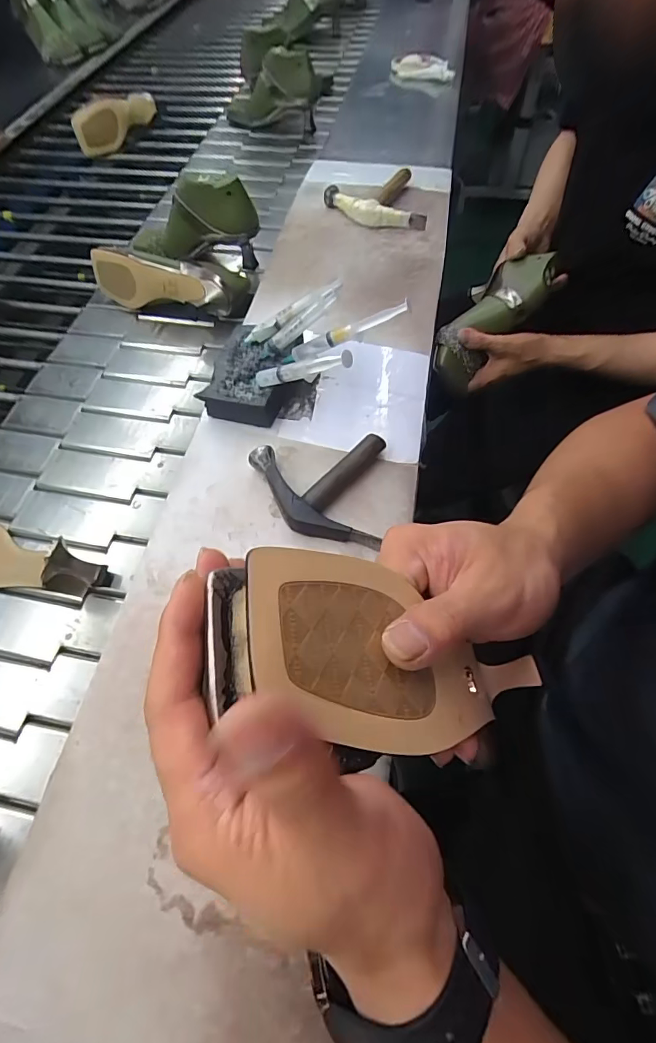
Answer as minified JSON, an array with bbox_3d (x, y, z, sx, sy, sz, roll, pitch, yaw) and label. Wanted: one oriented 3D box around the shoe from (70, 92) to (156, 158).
[{"bbox_3d":[-0.448,-0.855,0.982,0.184,0.083,0.057,-34,64,-16],"label":"shoe"}]

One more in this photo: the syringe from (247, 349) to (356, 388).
[{"bbox_3d":[-0.032,-0.151,0.457,0.141,0.017,0.012,5,54,43],"label":"syringe"}]

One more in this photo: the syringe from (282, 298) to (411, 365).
[{"bbox_3d":[0.015,-0.196,0.477,0.146,0.016,0.015,-12,55,30],"label":"syringe"}]

